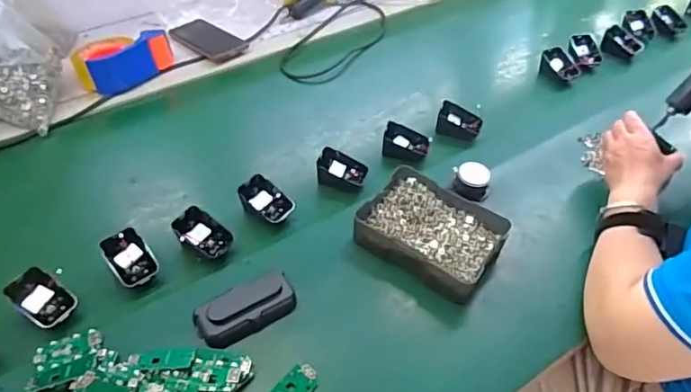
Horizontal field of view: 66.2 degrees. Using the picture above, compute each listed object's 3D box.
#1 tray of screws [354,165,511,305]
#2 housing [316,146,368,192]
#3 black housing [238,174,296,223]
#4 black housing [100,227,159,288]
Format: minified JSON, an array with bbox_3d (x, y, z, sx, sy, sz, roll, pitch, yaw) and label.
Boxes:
[{"bbox_3d":[0.106,0.042,0.645,0.157,0.047,0.125,28,51,26],"label":"tray of screws"},{"bbox_3d":[-0.004,-0.034,0.726,0.070,0.035,0.051,6,45,6],"label":"housing"},{"bbox_3d":[-0.100,0.005,0.673,0.060,0.030,0.043,30,52,27],"label":"black housing"},{"bbox_3d":[-0.248,0.066,0.601,0.052,0.050,0.060,-30,52,-26],"label":"black housing"}]

